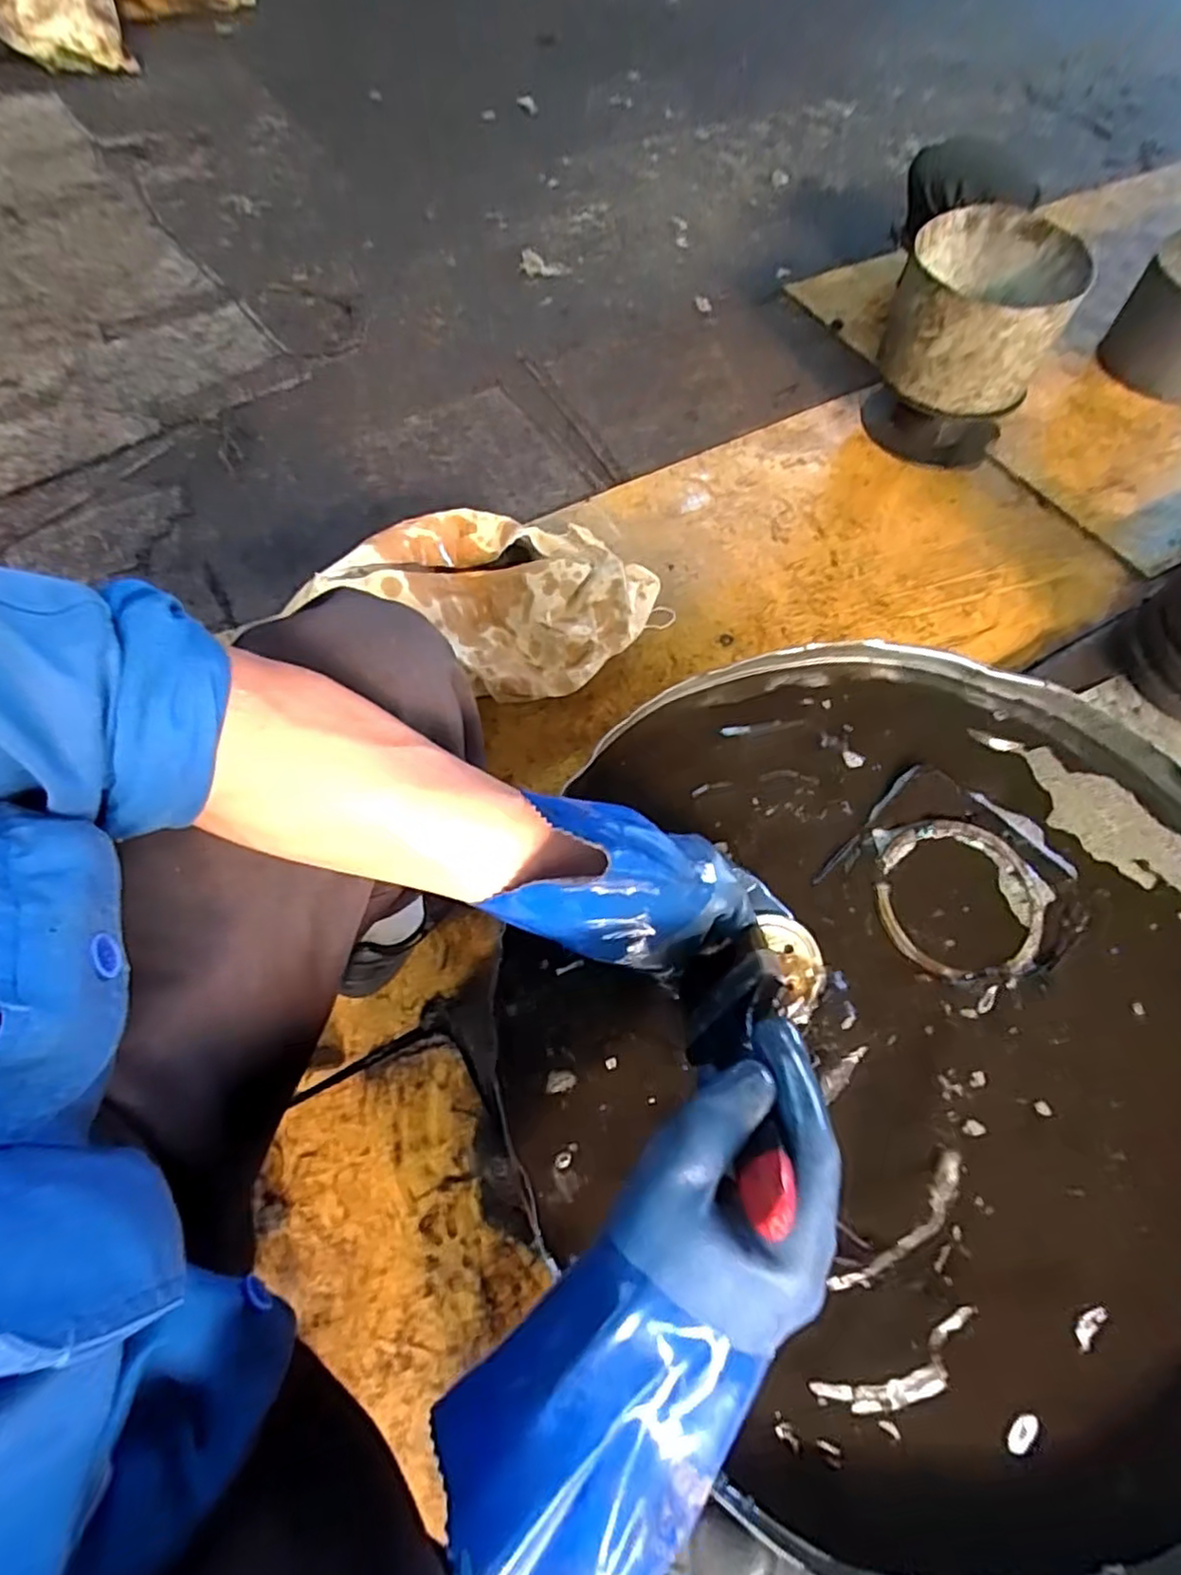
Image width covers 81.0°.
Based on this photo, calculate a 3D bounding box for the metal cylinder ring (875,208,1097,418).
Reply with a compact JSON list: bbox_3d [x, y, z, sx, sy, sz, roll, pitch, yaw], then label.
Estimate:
[{"bbox_3d":[0.695,-0.857,1.257,0.293,0.195,0.306,26,65,11],"label":"metal cylinder ring"}]

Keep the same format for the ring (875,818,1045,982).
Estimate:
[{"bbox_3d":[0.267,0.080,0.502,0.118,0.011,0.118,1,63,-2],"label":"ring"}]

